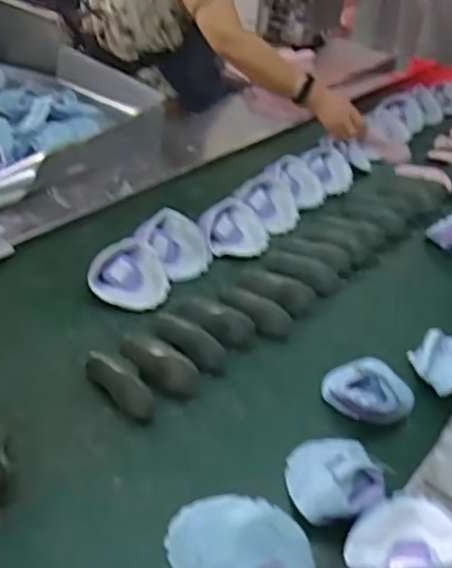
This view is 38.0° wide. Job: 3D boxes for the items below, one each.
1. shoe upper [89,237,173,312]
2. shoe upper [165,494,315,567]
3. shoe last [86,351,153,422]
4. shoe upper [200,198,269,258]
[{"bbox_3d":[-0.169,-0.017,1.141,0.137,0.049,0.138,1,37,-9],"label":"shoe upper"},{"bbox_3d":[0.010,0.298,0.729,0.112,0.078,0.184,-19,44,-31],"label":"shoe upper"},{"bbox_3d":[-0.155,0.140,0.938,0.040,0.049,0.138,-24,47,-35],"label":"shoe last"},{"bbox_3d":[0.017,-0.116,1.298,0.133,0.044,0.135,2,37,-8],"label":"shoe upper"}]

